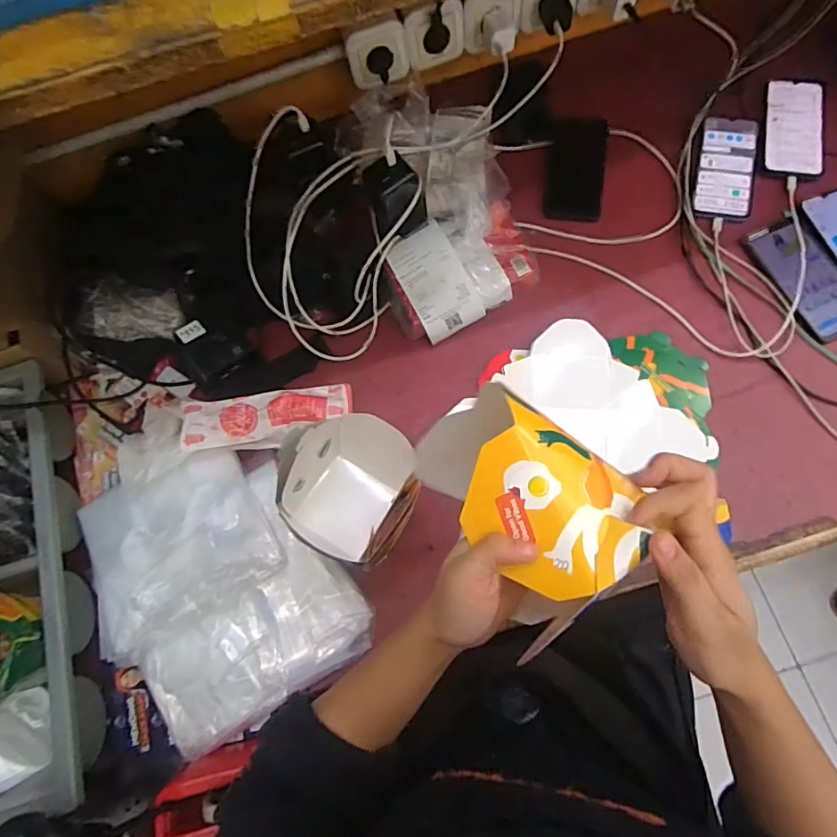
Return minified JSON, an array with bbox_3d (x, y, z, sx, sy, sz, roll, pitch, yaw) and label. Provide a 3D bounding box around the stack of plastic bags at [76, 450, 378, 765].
[{"bbox_3d":[-0.238,0.184,0.584,0.261,0.056,0.312,-32,73,-4],"label":"stack of plastic bags"}]

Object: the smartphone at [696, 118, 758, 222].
[{"bbox_3d":[0.427,-0.347,0.703,0.074,0.012,0.163,12,75,9],"label":"smartphone"}]

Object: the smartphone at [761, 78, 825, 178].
[{"bbox_3d":[0.531,-0.413,0.709,0.080,0.008,0.172,12,75,9],"label":"smartphone"}]

